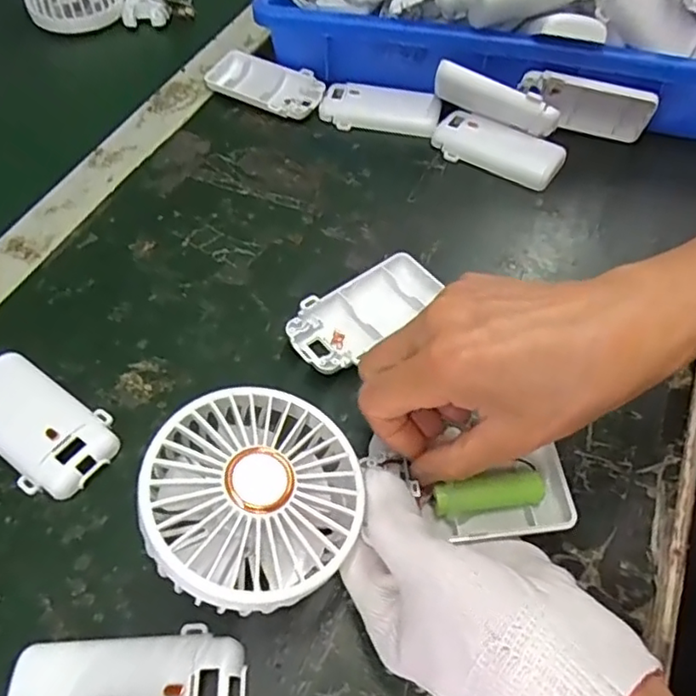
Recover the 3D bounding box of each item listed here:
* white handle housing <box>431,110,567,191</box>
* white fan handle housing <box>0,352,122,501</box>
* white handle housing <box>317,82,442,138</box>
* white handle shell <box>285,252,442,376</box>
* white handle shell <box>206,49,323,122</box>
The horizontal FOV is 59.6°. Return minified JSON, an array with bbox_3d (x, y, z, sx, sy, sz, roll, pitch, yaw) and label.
[{"bbox_3d":[0.107,-0.146,0.441,0.094,0.015,0.041,25,59,17],"label":"white handle housing"},{"bbox_3d":[-0.166,0.037,0.321,0.097,0.016,0.050,35,62,22],"label":"white fan handle housing"},{"bbox_3d":[0.026,-0.187,0.473,0.091,0.014,0.042,13,56,9],"label":"white handle housing"},{"bbox_3d":[0.008,-0.021,0.360,0.047,0.017,0.094,37,63,23],"label":"white handle shell"},{"bbox_3d":[-0.065,-0.212,0.491,0.094,0.013,0.047,26,59,17],"label":"white handle shell"}]

